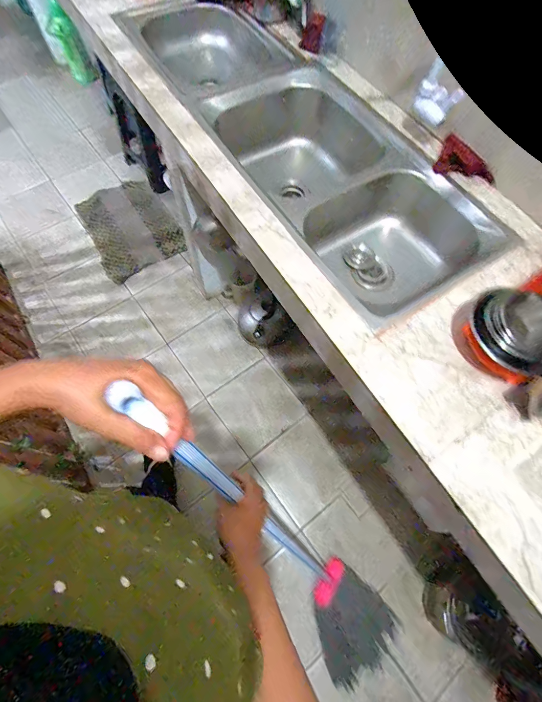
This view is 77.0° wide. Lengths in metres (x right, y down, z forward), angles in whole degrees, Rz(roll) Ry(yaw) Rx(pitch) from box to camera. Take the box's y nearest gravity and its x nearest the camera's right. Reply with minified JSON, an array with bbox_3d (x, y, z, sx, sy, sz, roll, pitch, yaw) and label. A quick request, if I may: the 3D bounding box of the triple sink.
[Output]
[{"bbox_3d":[0.022,-0.624,1.005,0.449,0.205,1.355,-29,70,-15],"label":"triple sink"}]

